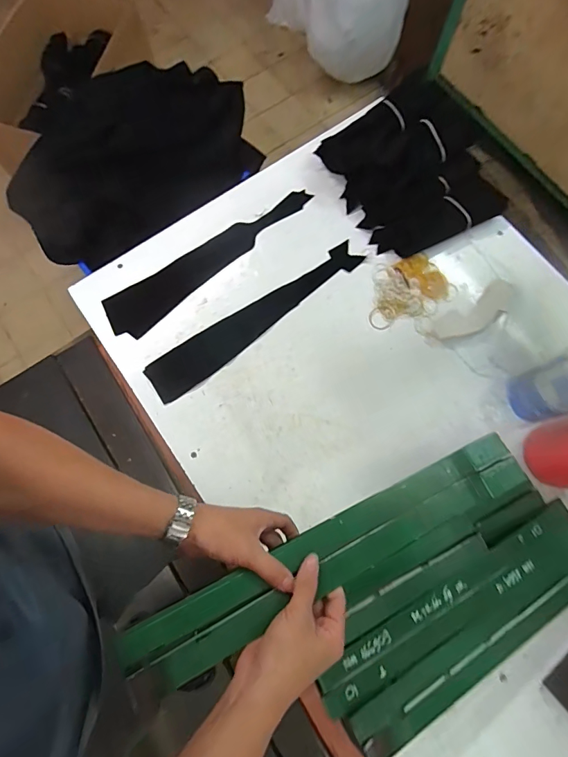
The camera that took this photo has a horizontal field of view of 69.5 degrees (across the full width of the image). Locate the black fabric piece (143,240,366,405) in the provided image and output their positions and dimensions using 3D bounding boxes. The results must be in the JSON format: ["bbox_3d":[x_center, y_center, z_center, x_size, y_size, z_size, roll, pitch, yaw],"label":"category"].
[{"bbox_3d":[-0.048,-0.117,0.822,0.484,0.006,0.092,-33,75,-9],"label":"black fabric piece"}]

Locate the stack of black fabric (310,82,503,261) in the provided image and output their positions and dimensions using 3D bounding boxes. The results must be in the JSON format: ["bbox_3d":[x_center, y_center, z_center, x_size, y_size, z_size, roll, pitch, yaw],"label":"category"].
[{"bbox_3d":[0.286,-0.445,0.861,0.315,0.100,0.318,-27,76,-6],"label":"stack of black fabric"}]

